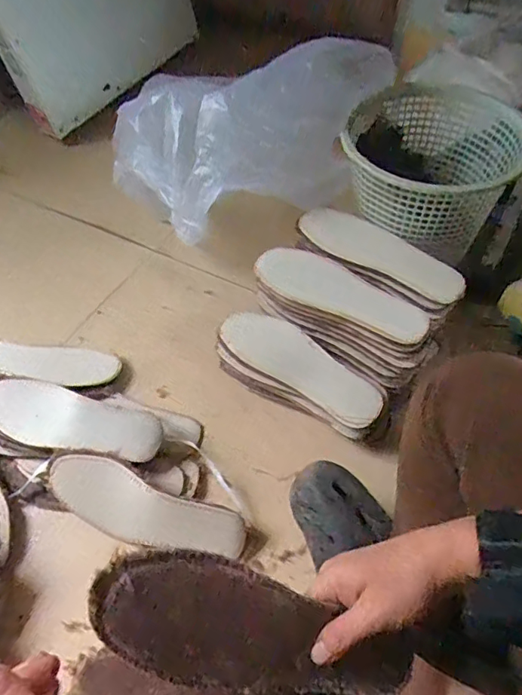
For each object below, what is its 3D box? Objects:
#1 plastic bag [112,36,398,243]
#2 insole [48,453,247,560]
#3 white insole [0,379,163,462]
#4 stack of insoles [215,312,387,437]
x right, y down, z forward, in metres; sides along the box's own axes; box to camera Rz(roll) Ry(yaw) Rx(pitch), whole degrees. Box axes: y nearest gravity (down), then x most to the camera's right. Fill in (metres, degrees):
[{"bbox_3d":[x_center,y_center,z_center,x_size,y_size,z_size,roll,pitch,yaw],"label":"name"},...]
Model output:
[{"bbox_3d":[-0.020,-0.309,0.707,0.384,0.202,0.176,-16,54,-10],"label":"plastic bag"},{"bbox_3d":[-0.139,0.196,0.609,0.241,0.013,0.082,21,97,6],"label":"insole"},{"bbox_3d":[-0.244,0.094,0.651,0.237,0.017,0.076,14,71,11],"label":"white insole"},{"bbox_3d":[0.053,0.035,0.703,0.242,0.082,0.096,25,58,19],"label":"stack of insoles"}]

